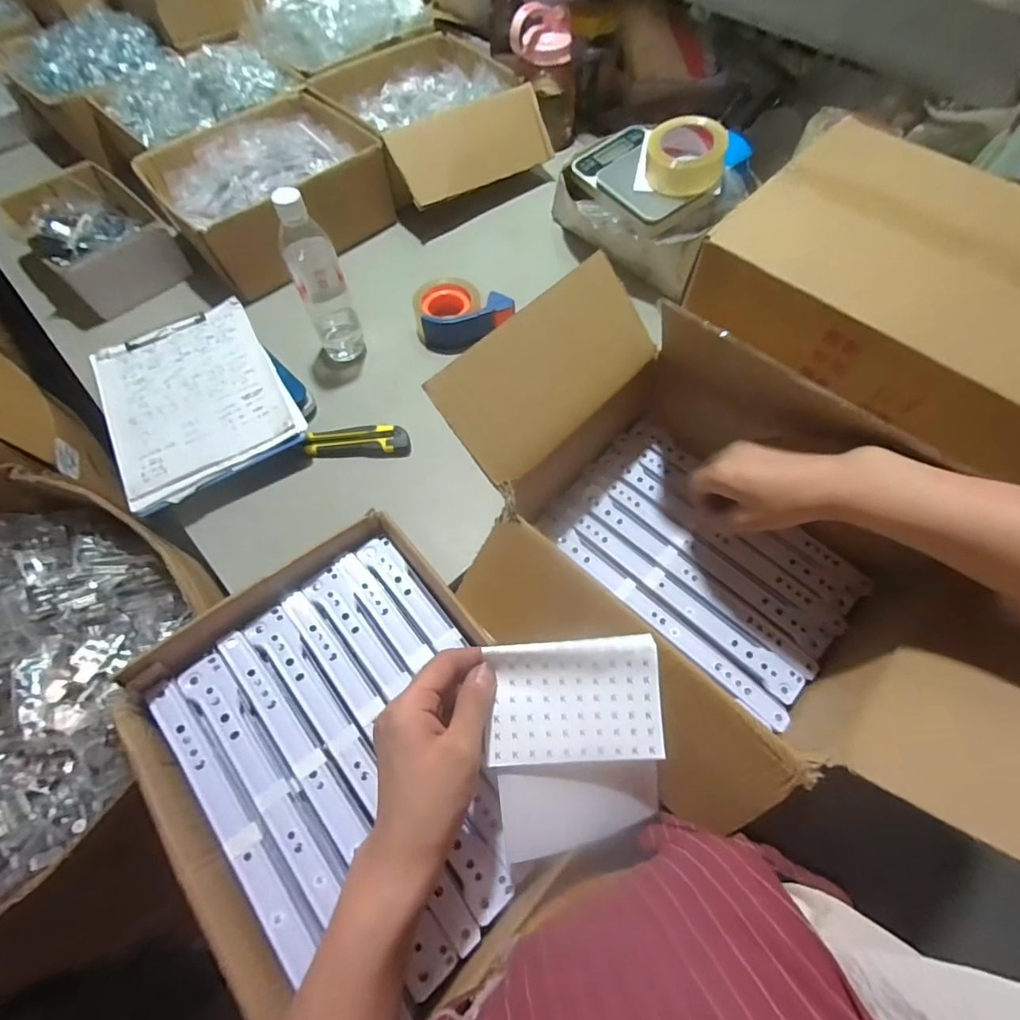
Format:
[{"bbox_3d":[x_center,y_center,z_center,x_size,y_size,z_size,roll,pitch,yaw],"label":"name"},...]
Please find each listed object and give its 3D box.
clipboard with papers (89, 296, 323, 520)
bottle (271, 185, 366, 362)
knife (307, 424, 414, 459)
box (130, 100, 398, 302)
[{"bbox_3d":[-0.421,-0.159,0.666,0.233,0.016,0.296,-29,66,-13],"label":"clipboard with papers"},{"bbox_3d":[-0.253,-0.300,0.656,0.067,0.229,0.060,-27,65,-12],"label":"bottle"},{"bbox_3d":[-0.202,-0.092,0.660,0.131,0.021,0.040,0,63,1],"label":"knife"},{"bbox_3d":[-0.396,-0.535,0.830,0.335,0.112,0.286,-36,68,-16],"label":"box"}]

